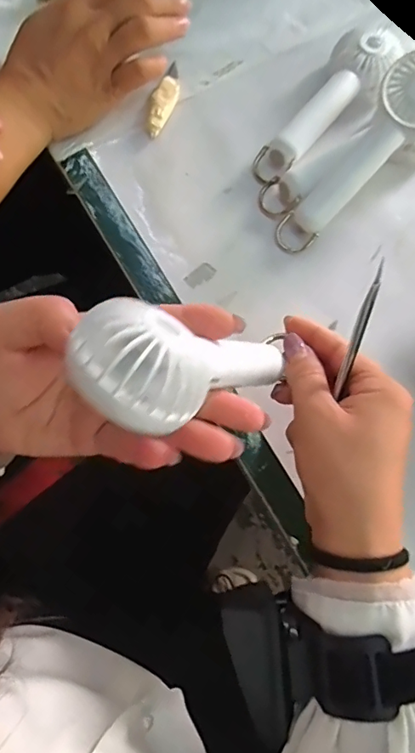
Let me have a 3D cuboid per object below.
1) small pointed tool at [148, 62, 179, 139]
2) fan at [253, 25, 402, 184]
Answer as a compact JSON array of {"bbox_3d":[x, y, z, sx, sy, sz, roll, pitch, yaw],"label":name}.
[{"bbox_3d":[-0.035,-0.226,0.408,0.019,0.008,0.074,10,74,2],"label":"small pointed tool"},{"bbox_3d":[0.094,-0.211,0.394,0.048,0.032,0.147,33,76,9],"label":"fan"}]

